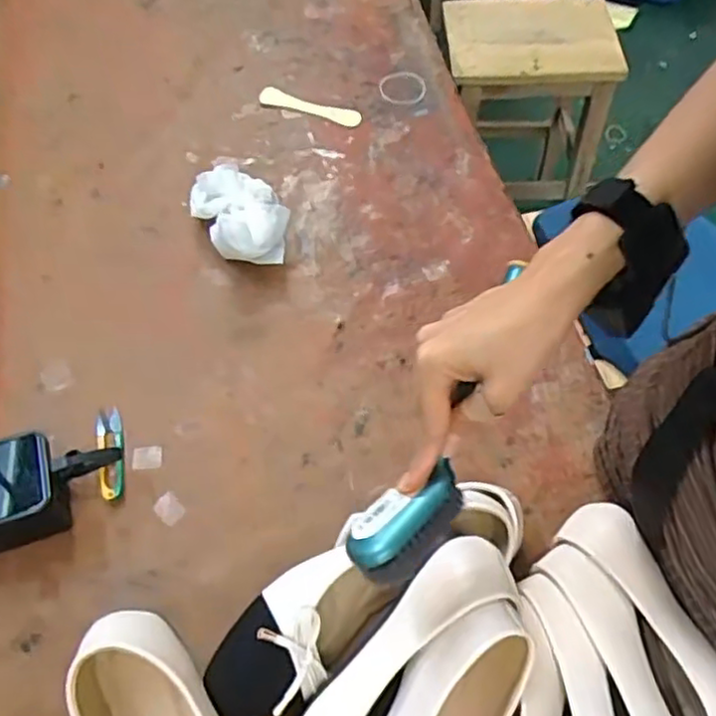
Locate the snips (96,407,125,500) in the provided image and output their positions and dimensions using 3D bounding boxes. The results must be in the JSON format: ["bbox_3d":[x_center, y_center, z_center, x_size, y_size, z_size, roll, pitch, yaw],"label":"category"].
[{"bbox_3d":[-0.237,0.089,0.647,0.026,0.013,0.095,-15,59,-8],"label":"snips"}]

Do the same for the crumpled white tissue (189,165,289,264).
[{"bbox_3d":[-0.129,-0.162,0.766,0.093,0.069,0.133,-31,63,-17],"label":"crumpled white tissue"}]

